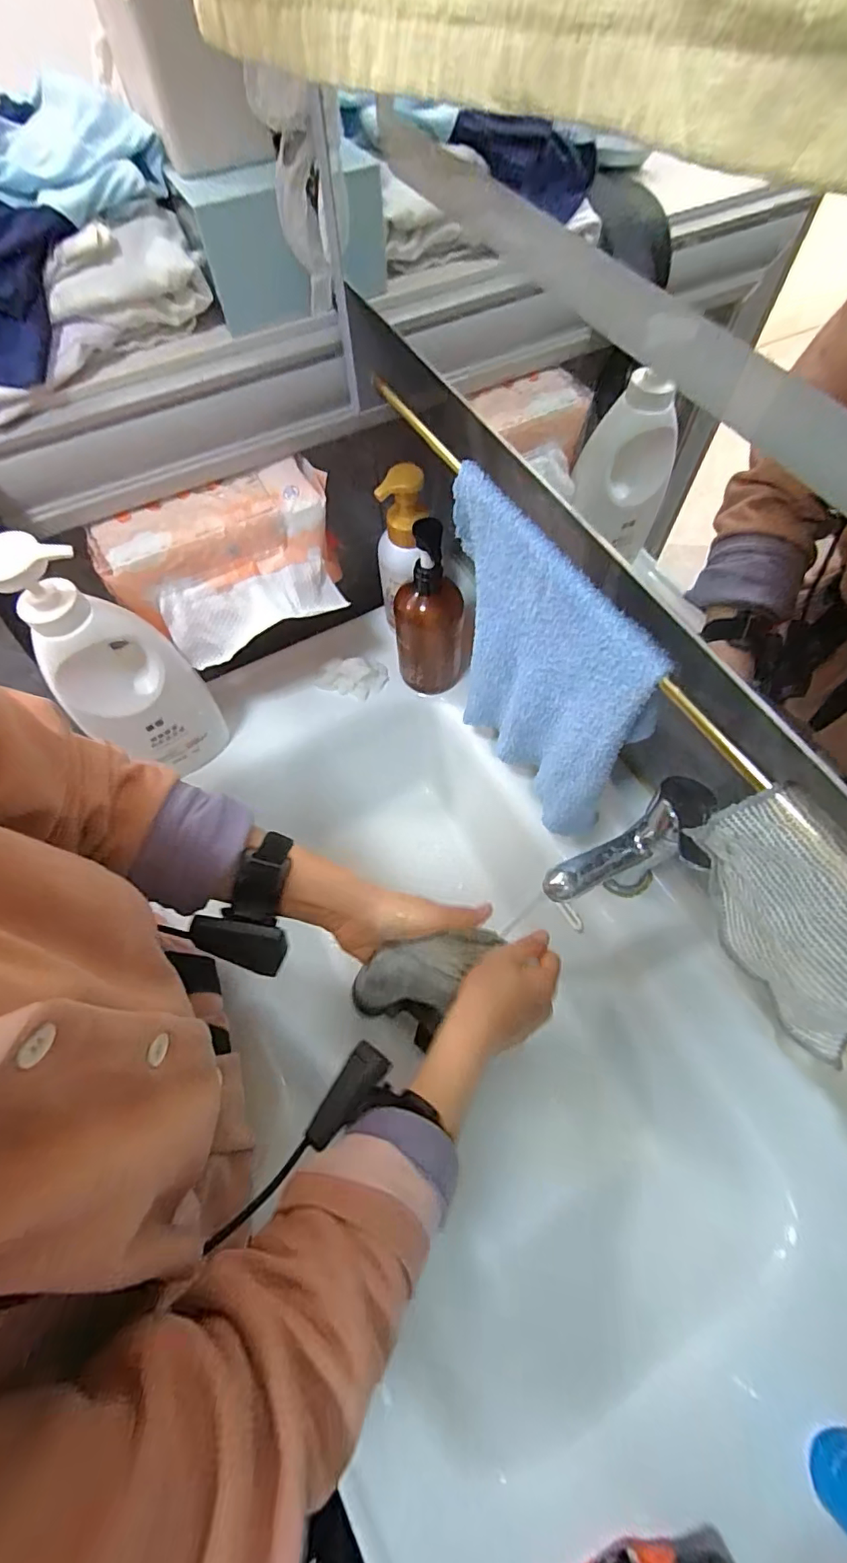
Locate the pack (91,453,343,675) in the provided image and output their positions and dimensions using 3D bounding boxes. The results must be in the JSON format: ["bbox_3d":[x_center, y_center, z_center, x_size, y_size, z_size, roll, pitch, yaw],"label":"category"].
[{"bbox_3d":[-0.185,-0.211,0.516,0.218,0.094,0.119,-23,66,-9],"label":"pack"}]

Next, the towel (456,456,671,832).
[{"bbox_3d":[0.084,-0.084,0.430,0.031,0.225,0.218,-27,67,-10],"label":"towel"}]

